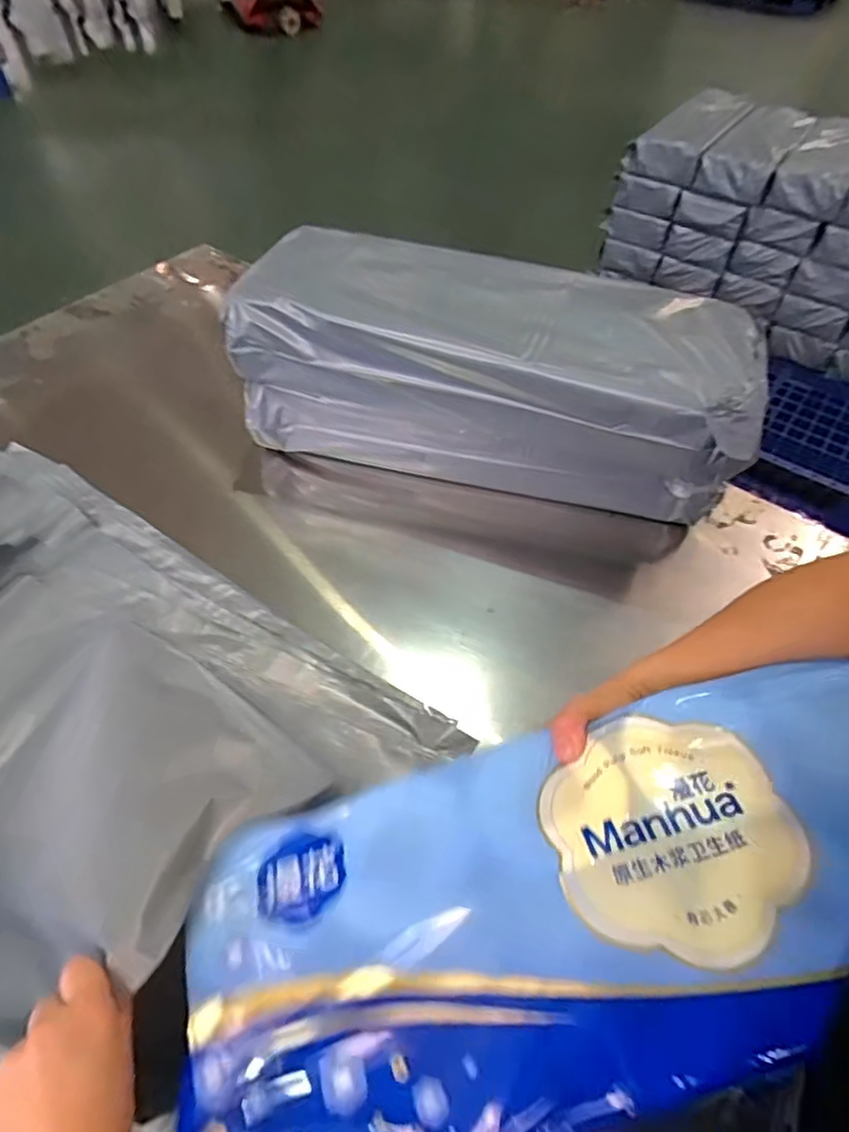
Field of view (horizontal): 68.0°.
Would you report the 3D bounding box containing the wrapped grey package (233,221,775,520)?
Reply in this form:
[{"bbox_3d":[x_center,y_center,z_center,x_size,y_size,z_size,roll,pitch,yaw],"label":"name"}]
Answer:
[{"bbox_3d":[0.074,-0.225,0.769,0.580,0.203,0.217,17,52,10],"label":"wrapped grey package"}]

